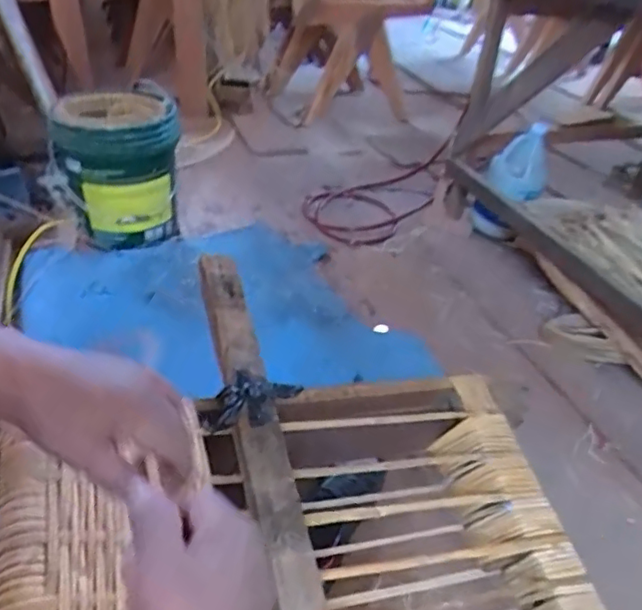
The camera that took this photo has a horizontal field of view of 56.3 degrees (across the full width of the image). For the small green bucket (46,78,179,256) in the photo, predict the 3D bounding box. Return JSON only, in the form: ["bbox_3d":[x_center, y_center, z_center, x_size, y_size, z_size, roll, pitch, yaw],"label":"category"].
[{"bbox_3d":[-0.504,-0.334,1.517,0.288,0.329,0.237,-10,38,-21],"label":"small green bucket"}]

